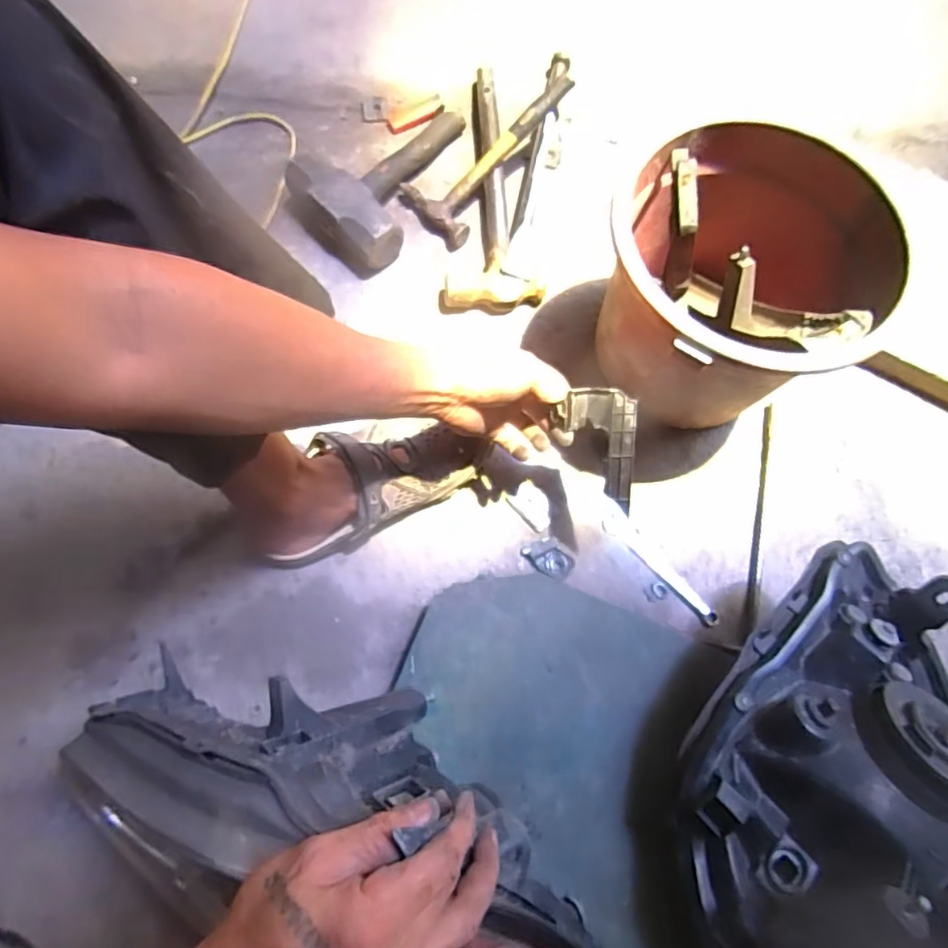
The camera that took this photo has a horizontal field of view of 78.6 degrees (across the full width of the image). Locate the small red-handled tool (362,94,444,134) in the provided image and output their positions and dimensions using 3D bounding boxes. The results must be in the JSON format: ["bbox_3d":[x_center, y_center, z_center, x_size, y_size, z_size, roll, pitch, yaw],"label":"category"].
[{"bbox_3d":[-0.096,-0.484,0.783,0.105,0.017,0.052,-4,74,-4],"label":"small red-handled tool"}]

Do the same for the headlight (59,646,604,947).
[{"bbox_3d":[-0.068,0.237,0.390,0.431,0.157,0.151,31,75,6],"label":"headlight"}]

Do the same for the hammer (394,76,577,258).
[{"bbox_3d":[0.024,-0.404,0.726,0.244,0.035,0.105,-44,79,4],"label":"hammer"}]

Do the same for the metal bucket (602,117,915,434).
[{"bbox_3d":[0.252,-0.182,0.596,0.240,0.222,0.263,1,74,-2],"label":"metal bucket"}]

